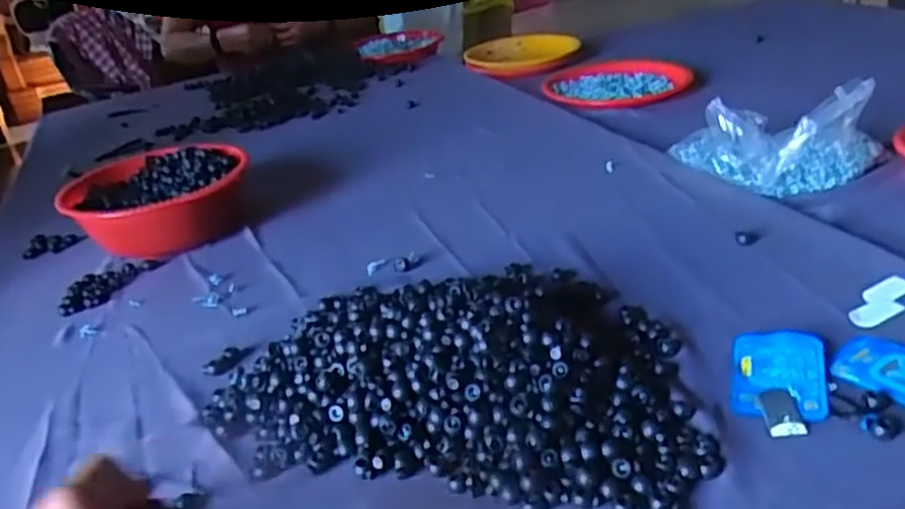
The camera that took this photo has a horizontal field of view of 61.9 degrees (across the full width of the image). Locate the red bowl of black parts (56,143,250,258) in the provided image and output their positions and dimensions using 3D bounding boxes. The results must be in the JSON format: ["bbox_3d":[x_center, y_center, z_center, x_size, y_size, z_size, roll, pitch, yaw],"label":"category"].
[{"bbox_3d":[-0.376,-0.068,0.986,0.219,0.091,0.165,-14,28,-12],"label":"red bowl of black parts"}]

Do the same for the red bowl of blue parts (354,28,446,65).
[{"bbox_3d":[-0.128,-0.488,1.768,0.194,0.037,0.219,-5,27,6],"label":"red bowl of blue parts"}]

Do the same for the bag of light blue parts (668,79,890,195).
[{"bbox_3d":[0.374,-0.146,0.898,0.239,0.101,0.142,9,32,29],"label":"bag of light blue parts"}]

